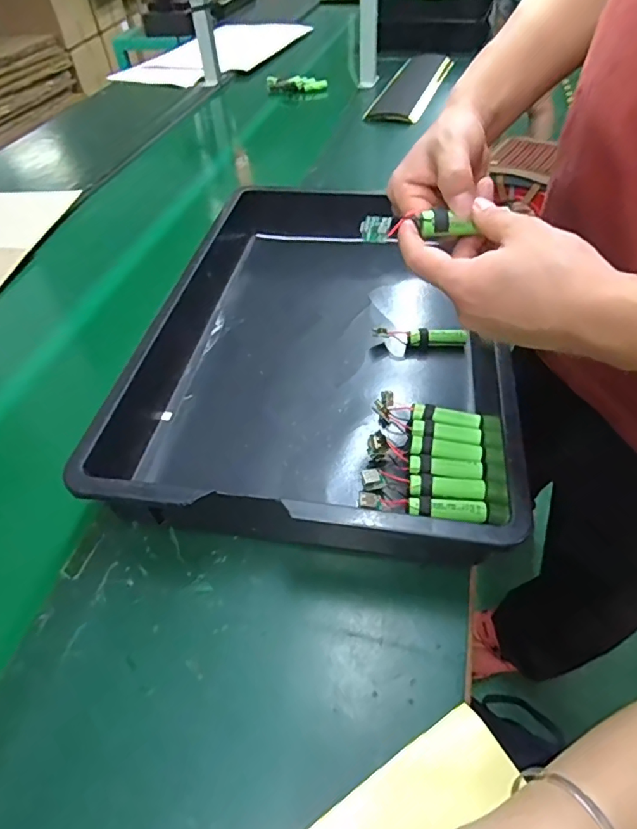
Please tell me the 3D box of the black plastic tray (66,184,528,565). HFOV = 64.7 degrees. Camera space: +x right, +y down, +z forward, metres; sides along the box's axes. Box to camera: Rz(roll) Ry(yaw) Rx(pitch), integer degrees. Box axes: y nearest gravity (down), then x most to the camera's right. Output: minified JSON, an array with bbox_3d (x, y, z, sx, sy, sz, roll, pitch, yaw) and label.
[{"bbox_3d":[0.003,-0.115,0.594,0.376,0.079,0.605,1,47,8],"label":"black plastic tray"}]

